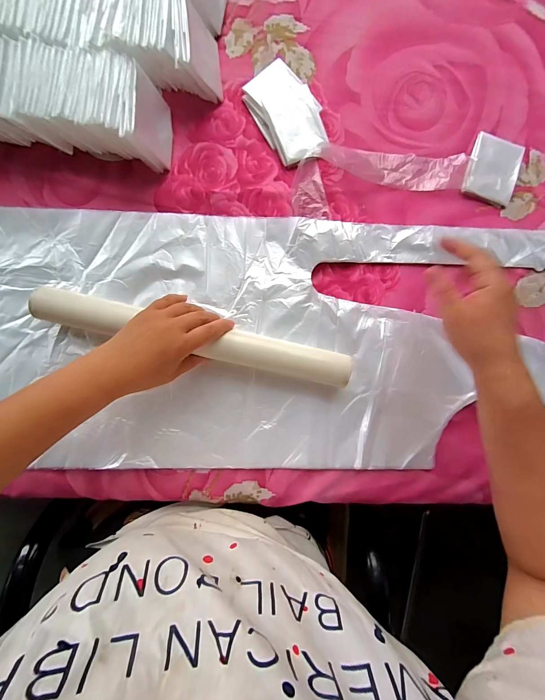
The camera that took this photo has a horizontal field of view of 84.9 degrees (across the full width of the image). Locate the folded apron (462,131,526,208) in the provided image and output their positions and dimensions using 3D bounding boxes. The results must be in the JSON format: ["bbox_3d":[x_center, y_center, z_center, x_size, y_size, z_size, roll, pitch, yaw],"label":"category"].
[{"bbox_3d":[0.294,-0.240,0.396,0.066,0.010,0.085,19,86,-2],"label":"folded apron"}]

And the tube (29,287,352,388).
[{"bbox_3d":[-0.082,-0.014,0.345,0.353,0.041,0.044,13,87,-1],"label":"tube"}]

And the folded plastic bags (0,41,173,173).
[{"bbox_3d":[-0.410,-0.297,0.342,0.565,0.062,0.108,4,87,-3],"label":"folded plastic bags"}]

